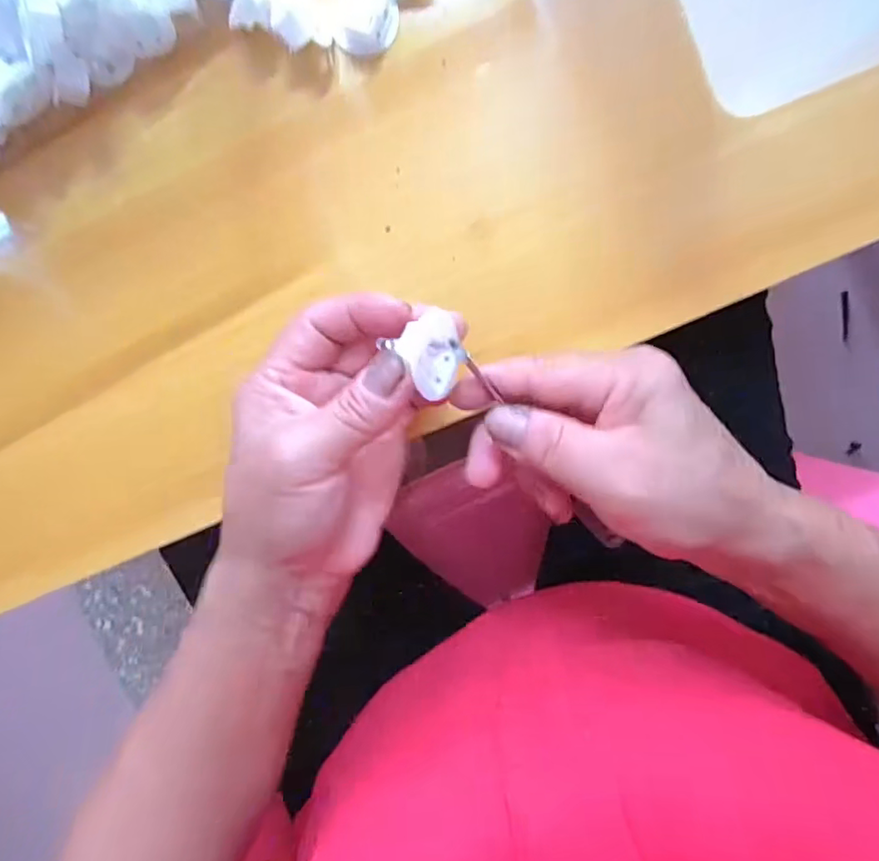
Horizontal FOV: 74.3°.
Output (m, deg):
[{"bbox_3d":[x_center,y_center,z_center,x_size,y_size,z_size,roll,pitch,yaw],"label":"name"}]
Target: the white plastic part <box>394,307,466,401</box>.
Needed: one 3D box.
[{"bbox_3d":[-0.005,-0.029,0.224,0.016,0.025,0.031,6,56,44],"label":"white plastic part"}]

